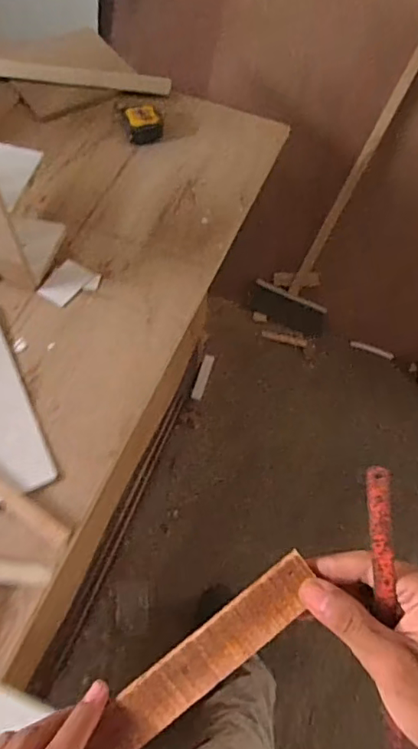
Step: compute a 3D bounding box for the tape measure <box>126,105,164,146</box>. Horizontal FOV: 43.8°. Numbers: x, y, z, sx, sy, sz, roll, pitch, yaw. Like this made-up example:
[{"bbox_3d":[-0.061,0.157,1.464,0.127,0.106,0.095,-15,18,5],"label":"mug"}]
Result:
[{"bbox_3d":[-0.131,-0.496,1.024,0.075,0.051,0.062,-13,61,-9],"label":"tape measure"}]

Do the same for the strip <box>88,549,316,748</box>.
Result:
[{"bbox_3d":[-0.007,0.178,0.316,0.176,0.007,0.035,-39,83,-3],"label":"strip"}]

